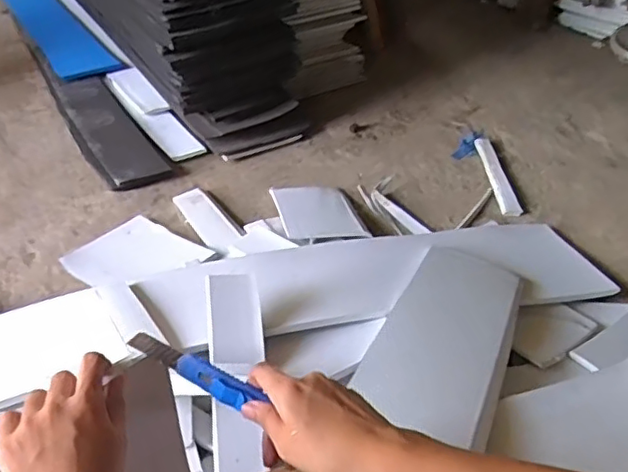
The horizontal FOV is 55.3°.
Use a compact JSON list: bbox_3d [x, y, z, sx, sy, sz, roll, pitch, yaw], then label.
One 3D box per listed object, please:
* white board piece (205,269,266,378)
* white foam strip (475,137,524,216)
[{"bbox_3d":[-0.107,0.115,0.806,0.069,0.009,0.149,-12,56,2],"label":"white board piece"},{"bbox_3d":[0.395,-0.144,1.305,0.038,0.023,0.286,-1,41,-2],"label":"white foam strip"}]

